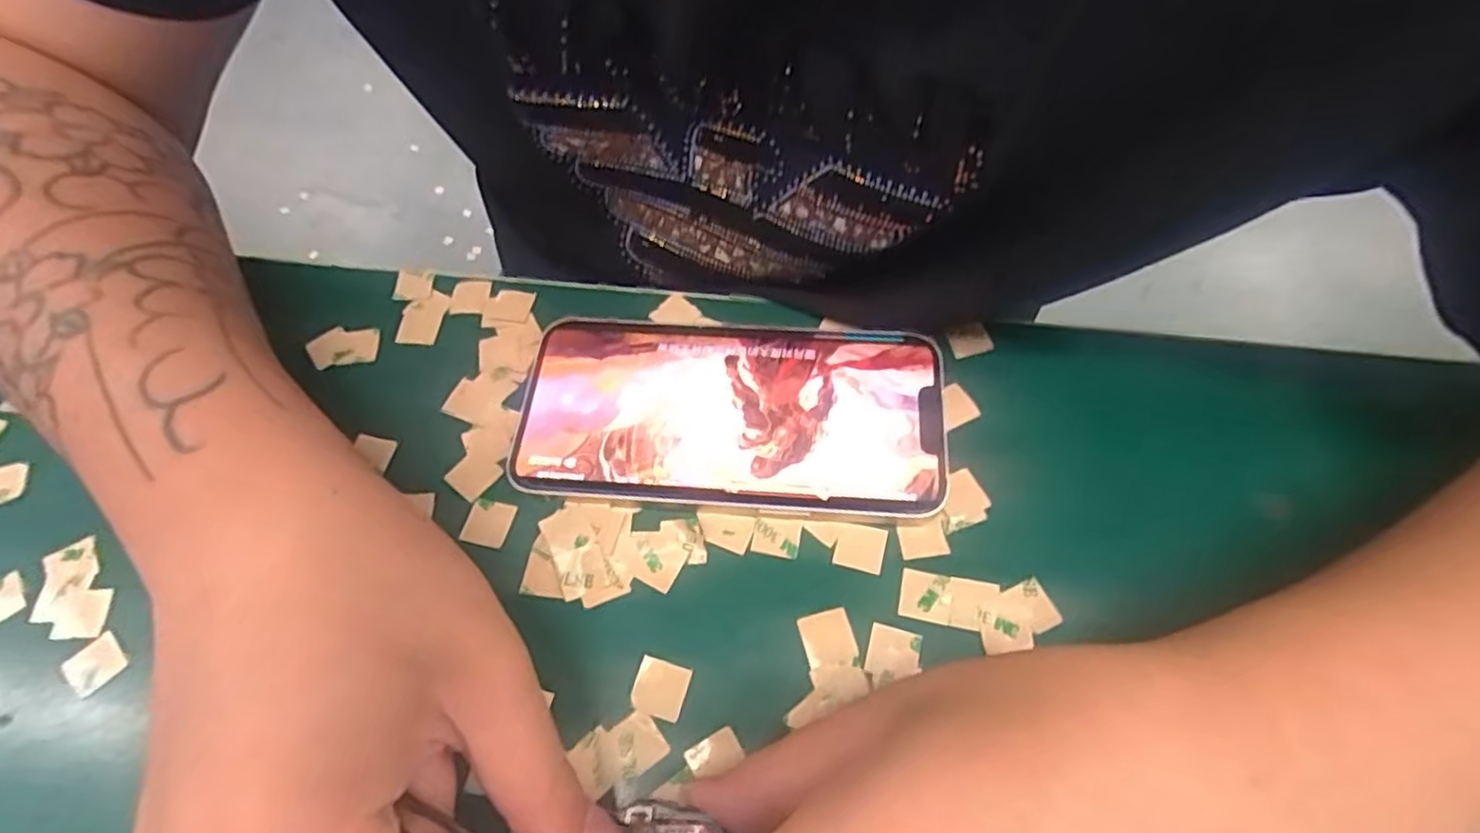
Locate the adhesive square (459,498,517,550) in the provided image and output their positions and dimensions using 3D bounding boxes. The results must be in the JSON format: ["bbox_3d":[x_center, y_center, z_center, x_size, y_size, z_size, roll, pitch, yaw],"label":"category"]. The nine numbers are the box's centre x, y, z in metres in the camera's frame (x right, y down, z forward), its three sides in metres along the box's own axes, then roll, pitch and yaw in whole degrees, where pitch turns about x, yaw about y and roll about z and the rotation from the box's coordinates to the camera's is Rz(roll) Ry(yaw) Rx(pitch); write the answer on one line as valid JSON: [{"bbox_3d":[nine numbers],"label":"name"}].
[{"bbox_3d":[-0.084,0.035,0.238,0.015,0.004,0.015,11,65,7],"label":"adhesive square"}]

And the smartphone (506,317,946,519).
[{"bbox_3d":[-0.004,-0.001,0.249,0.143,0.008,0.072,5,62,5],"label":"smartphone"}]

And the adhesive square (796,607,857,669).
[{"bbox_3d":[0.026,0.067,0.216,0.015,0.004,0.016,-13,61,0],"label":"adhesive square"}]

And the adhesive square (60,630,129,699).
[{"bbox_3d":[-0.197,0.075,0.218,0.015,0.004,0.015,39,70,21],"label":"adhesive square"}]

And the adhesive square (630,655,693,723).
[{"bbox_3d":[-0.024,0.079,0.209,0.015,0.004,0.015,14,63,10],"label":"adhesive square"}]

